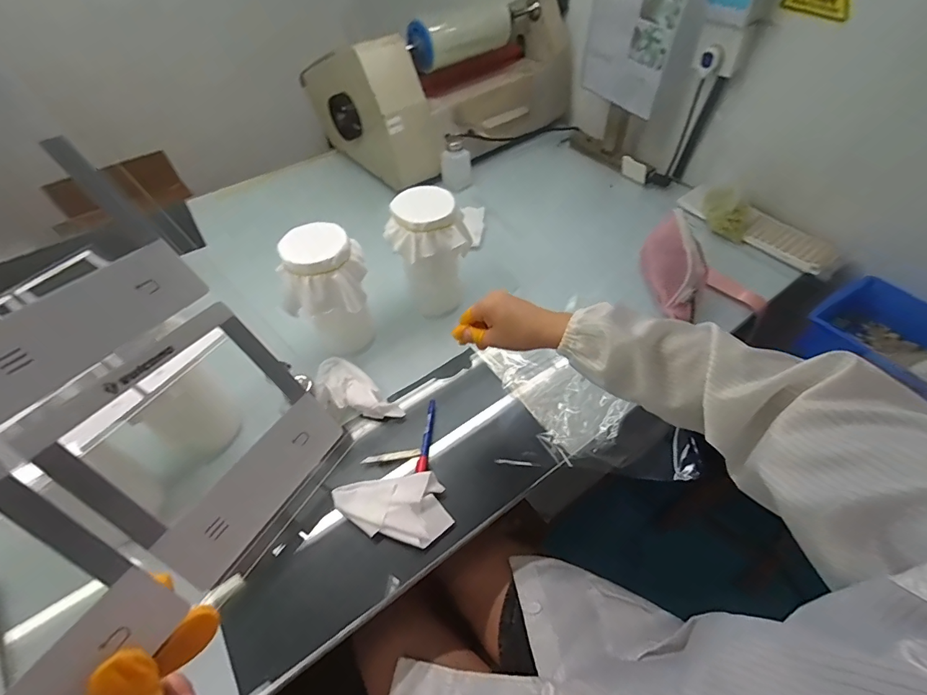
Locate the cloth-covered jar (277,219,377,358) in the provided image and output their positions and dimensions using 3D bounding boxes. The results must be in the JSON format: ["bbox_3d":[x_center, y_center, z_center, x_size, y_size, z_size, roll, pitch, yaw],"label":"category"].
[{"bbox_3d":[-0.207,-0.070,0.685,0.121,0.226,0.107,-7,51,-4],"label":"cloth-covered jar"}]

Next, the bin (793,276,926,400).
[{"bbox_3d":[0.750,0.024,0.724,0.189,0.095,0.306,-28,56,-19],"label":"bin"}]

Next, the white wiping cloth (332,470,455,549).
[{"bbox_3d":[-0.094,0.216,0.562,0.145,0.025,0.088,-8,51,-4],"label":"white wiping cloth"}]

